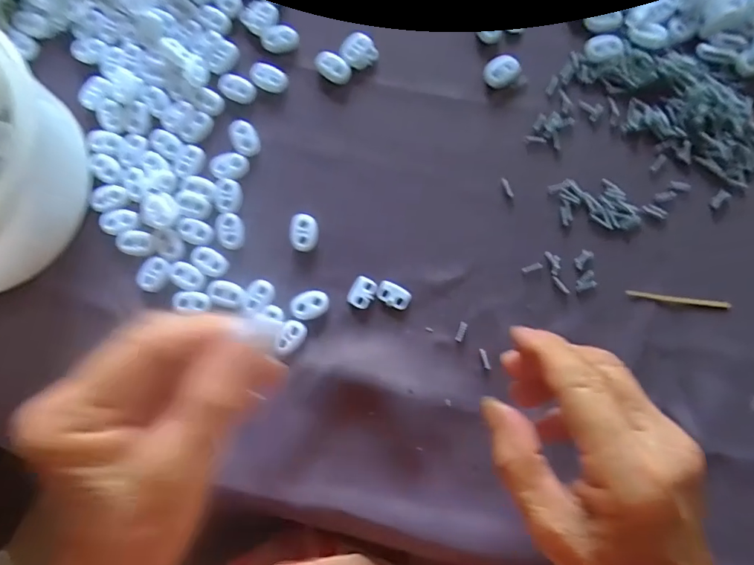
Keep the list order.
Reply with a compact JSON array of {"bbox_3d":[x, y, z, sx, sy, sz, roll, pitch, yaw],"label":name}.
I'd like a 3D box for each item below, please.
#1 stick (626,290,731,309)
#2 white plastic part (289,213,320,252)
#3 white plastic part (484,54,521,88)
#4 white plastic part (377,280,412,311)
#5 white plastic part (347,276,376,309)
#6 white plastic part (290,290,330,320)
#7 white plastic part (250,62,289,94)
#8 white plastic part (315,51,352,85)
[{"bbox_3d":[0.179,0.010,0.287,0.058,0.004,0.004,8,83,2],"label":"stick"},{"bbox_3d":[-0.045,-0.031,0.303,0.017,0.009,0.023,5,82,2],"label":"white plastic part"},{"bbox_3d":[0.081,-0.136,0.308,0.023,0.005,0.019,-30,83,-3],"label":"white plastic part"},{"bbox_3d":[0.010,0.008,0.295,0.021,0.004,0.014,23,83,4],"label":"white plastic part"},{"bbox_3d":[-0.009,0.006,0.295,0.015,0.004,0.019,23,83,4],"label":"white plastic part"},{"bbox_3d":[-0.041,0.014,0.297,0.024,0.005,0.017,-24,83,-2],"label":"white plastic part"},{"bbox_3d":[-0.070,-0.133,0.312,0.025,0.008,0.017,21,83,4],"label":"white plastic part"},{"bbox_3d":[-0.029,-0.139,0.311,0.025,0.008,0.016,39,85,6],"label":"white plastic part"}]

